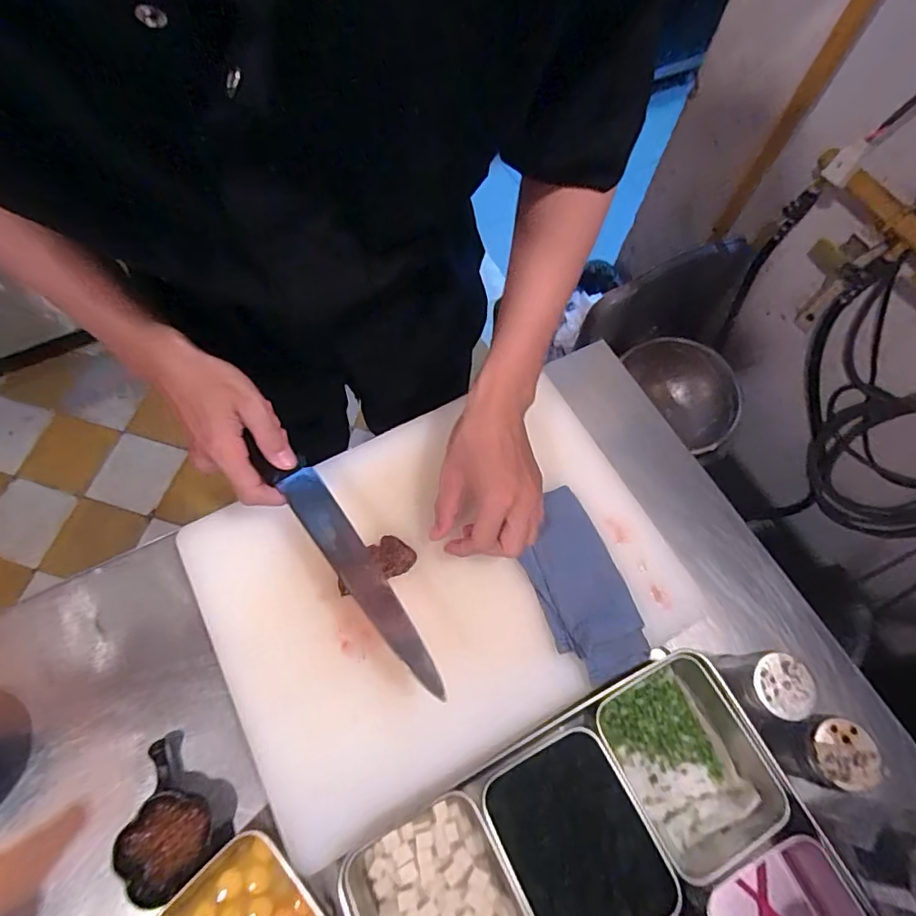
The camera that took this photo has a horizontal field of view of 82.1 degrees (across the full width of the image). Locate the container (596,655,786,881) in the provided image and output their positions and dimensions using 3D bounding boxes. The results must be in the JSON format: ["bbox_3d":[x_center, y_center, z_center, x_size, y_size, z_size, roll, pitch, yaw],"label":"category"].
[{"bbox_3d":[0.186,0.253,0.435,0.109,0.057,0.150,-24,69,-13],"label":"container"}]

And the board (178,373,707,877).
[{"bbox_3d":[-0.020,0.105,0.490,0.395,0.042,0.300,-26,69,-14],"label":"board"}]

